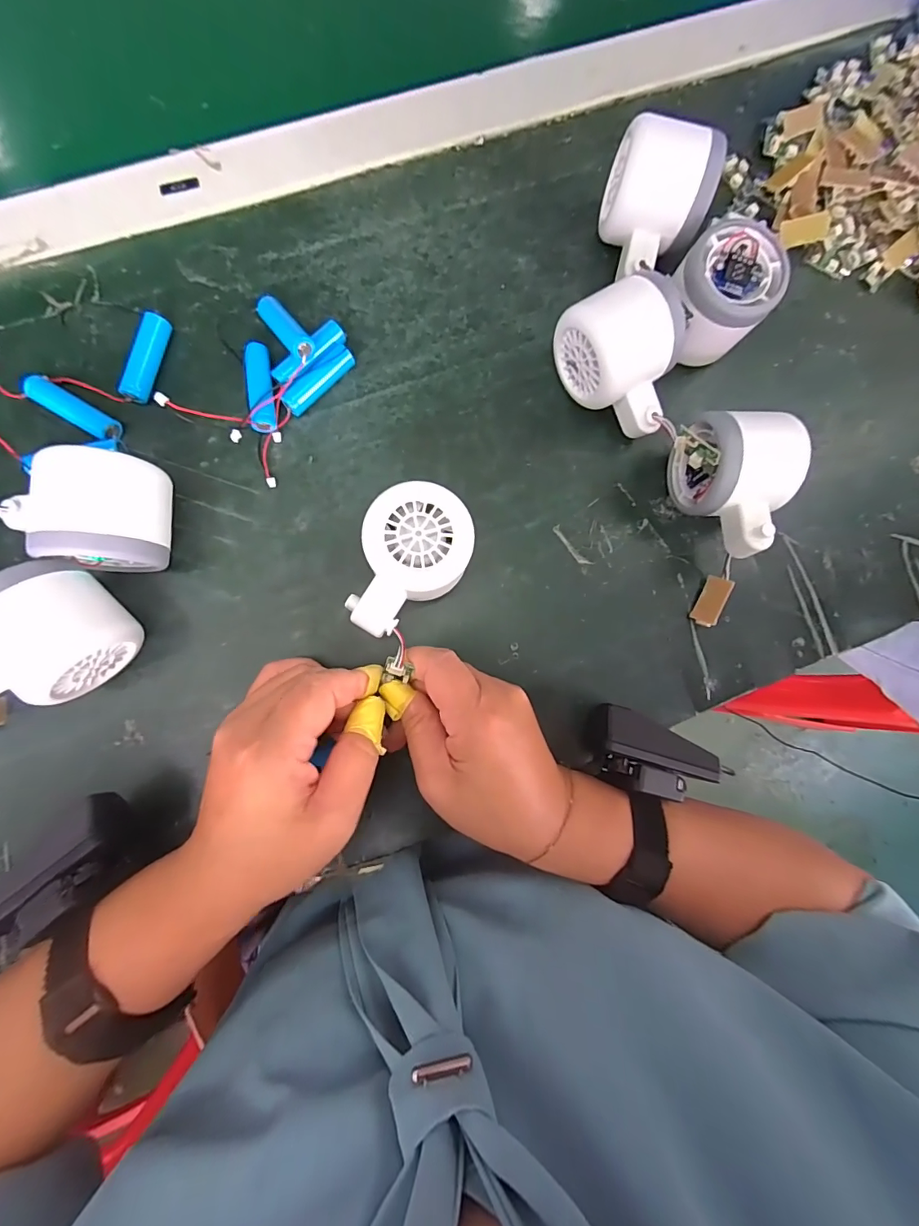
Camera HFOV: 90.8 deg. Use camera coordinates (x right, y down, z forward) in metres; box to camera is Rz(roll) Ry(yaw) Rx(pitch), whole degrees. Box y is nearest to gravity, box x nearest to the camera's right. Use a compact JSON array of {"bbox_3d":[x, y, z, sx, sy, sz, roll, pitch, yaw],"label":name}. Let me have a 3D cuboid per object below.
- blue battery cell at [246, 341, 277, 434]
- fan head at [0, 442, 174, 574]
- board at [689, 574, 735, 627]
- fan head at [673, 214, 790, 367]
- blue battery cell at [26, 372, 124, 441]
[{"bbox_3d":[-0.119,-0.135,0.273,0.014,0.016,0.053,-6,88,-5],"label":"blue battery cell"},{"bbox_3d":[-0.191,-0.054,0.245,0.057,0.053,0.059,0,88,-5],"label":"fan head"},{"bbox_3d":[0.162,-0.008,0.291,0.015,0.004,0.033,24,88,36],"label":"board"},{"bbox_3d":[0.157,-0.193,0.281,0.056,0.051,0.062,36,85,-3],"label":"fan head"},{"bbox_3d":[-0.222,-0.117,0.262,0.050,0.015,0.014,30,85,-3],"label":"blue battery cell"}]

